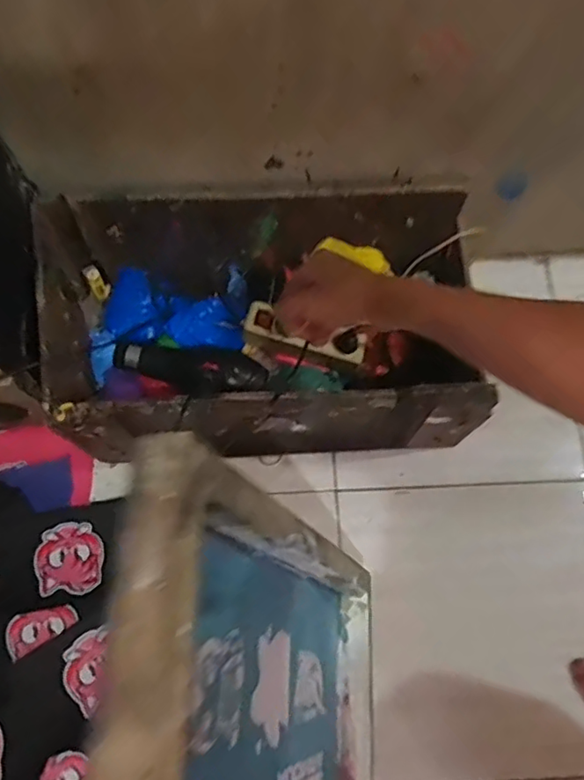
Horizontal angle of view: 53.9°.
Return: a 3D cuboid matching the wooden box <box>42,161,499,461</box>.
[{"bbox_3d":[-0.043,-0.090,0.852,0.594,0.237,0.344,-2,69,1],"label":"wooden box"}]

